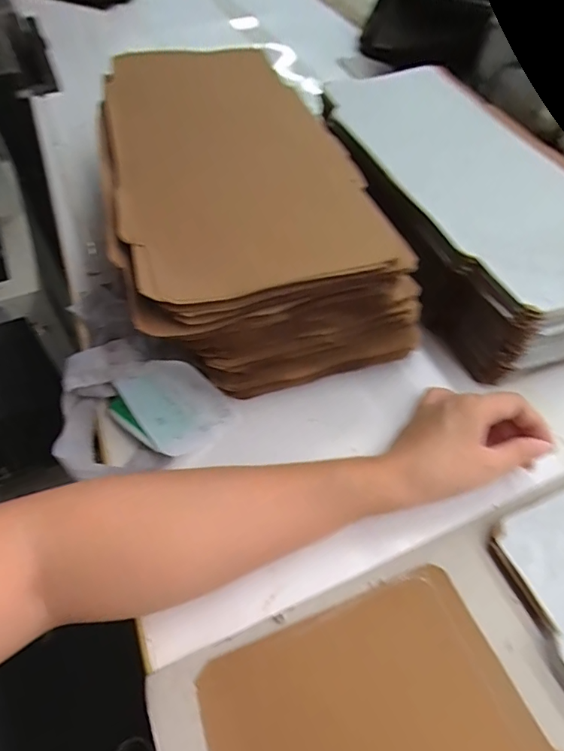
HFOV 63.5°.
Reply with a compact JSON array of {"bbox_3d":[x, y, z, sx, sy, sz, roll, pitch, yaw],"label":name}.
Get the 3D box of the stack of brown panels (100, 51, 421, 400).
[{"bbox_3d":[-0.042,-0.158,0.436,0.218,0.143,0.344,-15,55,-12],"label":"stack of brown panels"}]

